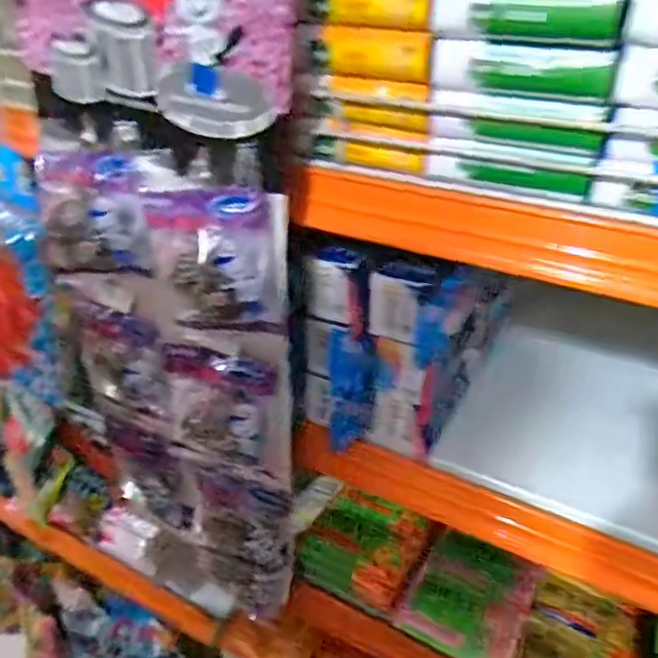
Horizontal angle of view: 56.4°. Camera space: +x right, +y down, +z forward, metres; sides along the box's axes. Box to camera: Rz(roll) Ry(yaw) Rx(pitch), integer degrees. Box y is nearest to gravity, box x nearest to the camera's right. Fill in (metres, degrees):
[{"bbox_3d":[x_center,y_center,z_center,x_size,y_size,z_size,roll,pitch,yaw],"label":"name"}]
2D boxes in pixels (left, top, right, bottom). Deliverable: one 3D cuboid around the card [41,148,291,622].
[{"bbox_3d":[-0.125,0.077,0.494,0.209,0.413,0.047,21,37,30],"label":"card"}]

